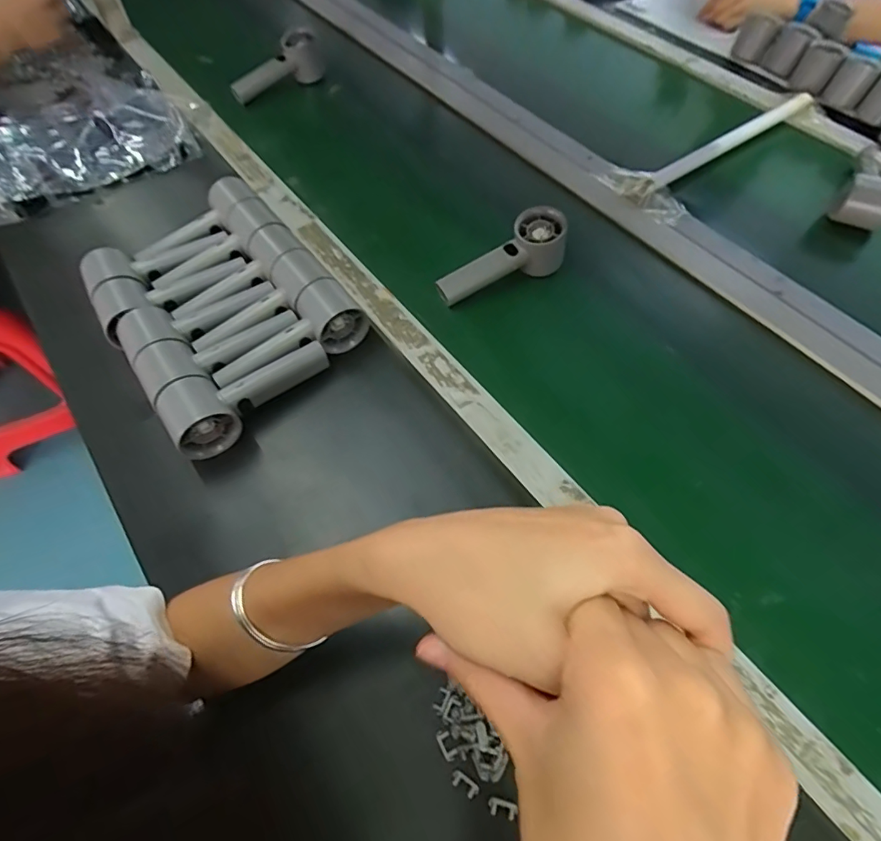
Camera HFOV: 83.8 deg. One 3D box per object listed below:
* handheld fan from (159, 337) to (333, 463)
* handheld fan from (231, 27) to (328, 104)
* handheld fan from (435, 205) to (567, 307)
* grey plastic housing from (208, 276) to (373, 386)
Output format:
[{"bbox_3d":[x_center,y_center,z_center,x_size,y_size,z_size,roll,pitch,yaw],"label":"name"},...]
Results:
[{"bbox_3d":[-0.183,-0.028,0.475,0.158,0.061,0.054,-32,64,-17],"label":"handheld fan"},{"bbox_3d":[-0.248,-0.541,0.754,0.030,0.063,0.159,41,67,20],"label":"handheld fan"},{"bbox_3d":[0.072,-0.182,0.575,0.160,0.061,0.051,-29,62,3],"label":"handheld fan"},{"bbox_3d":[-0.154,-0.082,0.500,0.158,0.054,0.053,-31,64,-16],"label":"grey plastic housing"}]

